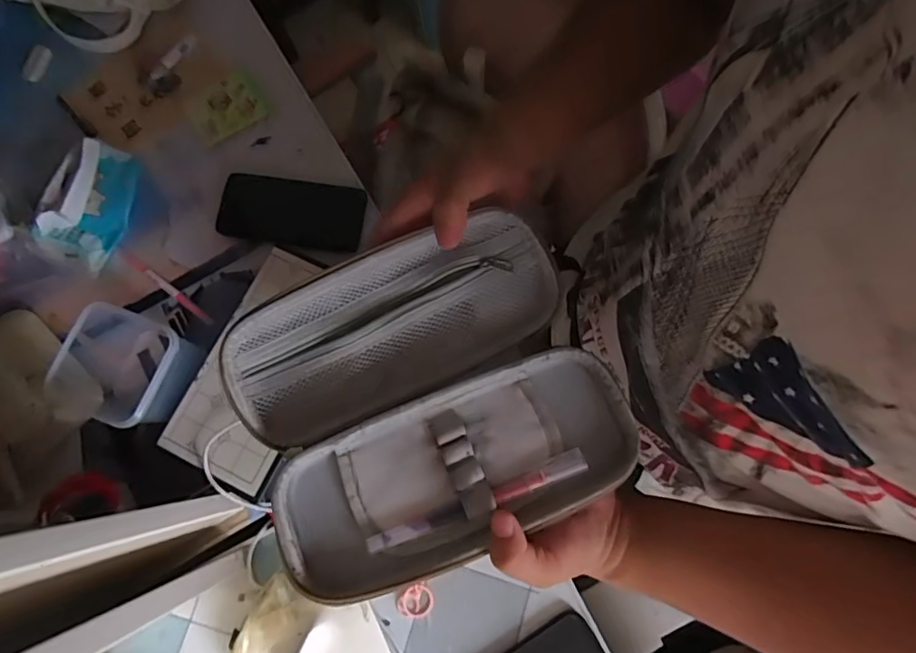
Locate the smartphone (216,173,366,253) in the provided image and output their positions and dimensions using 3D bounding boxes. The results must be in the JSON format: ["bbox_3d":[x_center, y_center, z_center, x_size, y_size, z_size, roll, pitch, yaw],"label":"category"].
[{"bbox_3d":[-0.198,-0.135,0.621,0.173,0.011,0.082,10,76,2],"label":"smartphone"}]

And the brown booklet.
[{"bbox_3d":[-0.397,-0.307,0.675,0.186,0.014,0.135,-36,81,-3],"label":"brown booklet"}]

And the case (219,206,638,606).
[{"bbox_3d":[-0.021,0.043,0.345,0.223,0.028,0.196,-24,78,-6],"label":"case"}]

